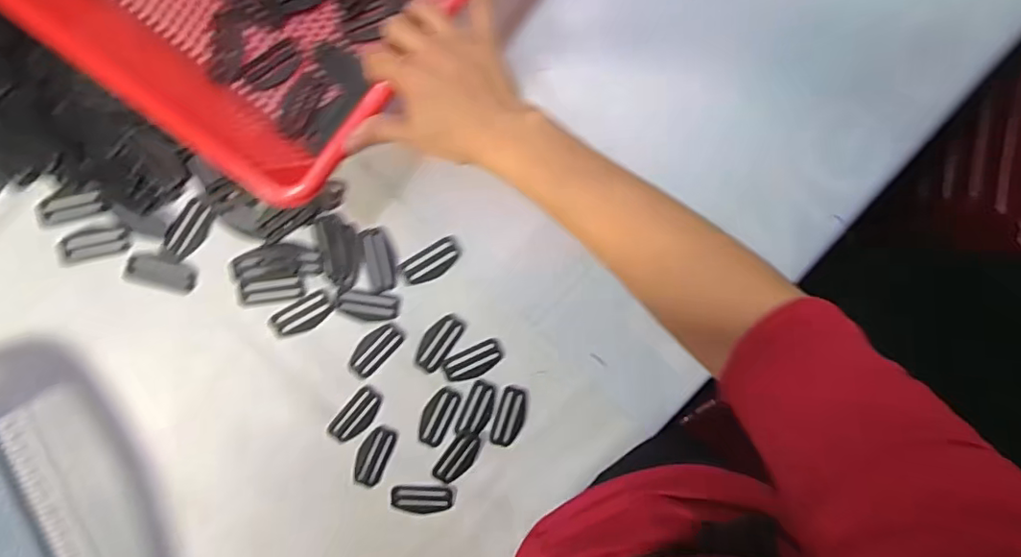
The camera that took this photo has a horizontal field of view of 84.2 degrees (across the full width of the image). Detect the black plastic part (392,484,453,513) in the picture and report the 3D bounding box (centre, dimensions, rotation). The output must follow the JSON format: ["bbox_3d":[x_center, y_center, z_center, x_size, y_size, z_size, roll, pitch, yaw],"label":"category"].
[{"bbox_3d":[-0.087,0.217,0.556,0.058,0.004,0.028,-1,95,-3],"label":"black plastic part"}]

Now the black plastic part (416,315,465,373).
[{"bbox_3d":[-0.068,0.061,0.540,0.028,0.004,0.058,33,93,-5],"label":"black plastic part"}]

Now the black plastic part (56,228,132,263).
[{"bbox_3d":[-0.376,-0.031,0.508,0.059,0.004,0.023,-12,96,-2],"label":"black plastic part"}]

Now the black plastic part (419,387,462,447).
[{"bbox_3d":[-0.070,0.134,0.548,0.028,0.004,0.059,25,93,-5],"label":"black plastic part"}]

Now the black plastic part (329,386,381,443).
[{"bbox_3d":[-0.147,0.131,0.541,0.029,0.007,0.057,39,92,-6],"label":"black plastic part"}]

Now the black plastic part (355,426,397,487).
[{"bbox_3d":[-0.131,0.171,0.544,0.030,0.005,0.057,24,94,-5],"label":"black plastic part"}]

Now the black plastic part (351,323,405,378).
[{"bbox_3d":[-0.128,0.067,0.536,0.029,0.004,0.057,43,92,-6],"label":"black plastic part"}]

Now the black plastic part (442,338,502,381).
[{"bbox_3d":[-0.035,0.081,0.544,0.057,0.006,0.029,-26,96,0],"label":"black plastic part"}]

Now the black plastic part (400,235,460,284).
[{"bbox_3d":[-0.074,-0.016,0.535,0.058,0.006,0.028,-32,96,0],"label":"black plastic part"}]

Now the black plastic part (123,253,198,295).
[{"bbox_3d":[-0.320,-0.005,0.517,0.062,0.005,0.030,18,94,-4],"label":"black plastic part"}]

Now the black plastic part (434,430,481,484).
[{"bbox_3d":[-0.051,0.175,0.555,0.028,0.004,0.056,37,92,-6],"label":"black plastic part"}]

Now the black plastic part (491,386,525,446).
[{"bbox_3d":[-0.001,0.136,0.553,0.026,0.004,0.058,17,94,-4],"label":"black plastic part"}]

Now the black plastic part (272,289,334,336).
[{"bbox_3d":[-0.194,0.034,0.528,0.059,0.004,0.029,-29,96,0],"label":"black plastic part"}]

